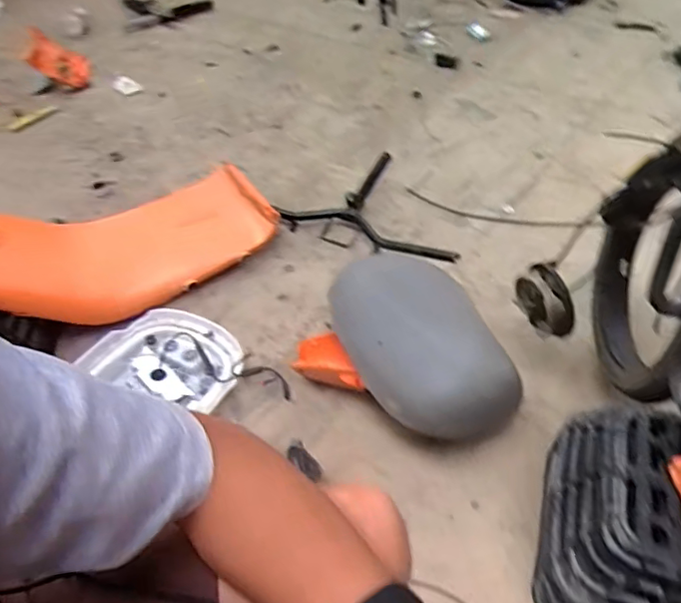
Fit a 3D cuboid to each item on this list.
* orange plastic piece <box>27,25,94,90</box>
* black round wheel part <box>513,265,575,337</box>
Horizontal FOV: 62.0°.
[{"bbox_3d":[-0.827,-0.702,1.639,0.212,0.061,0.107,34,57,0],"label":"orange plastic piece"},{"bbox_3d":[0.330,0.004,0.923,0.061,0.098,0.104,-9,49,-6],"label":"black round wheel part"}]

